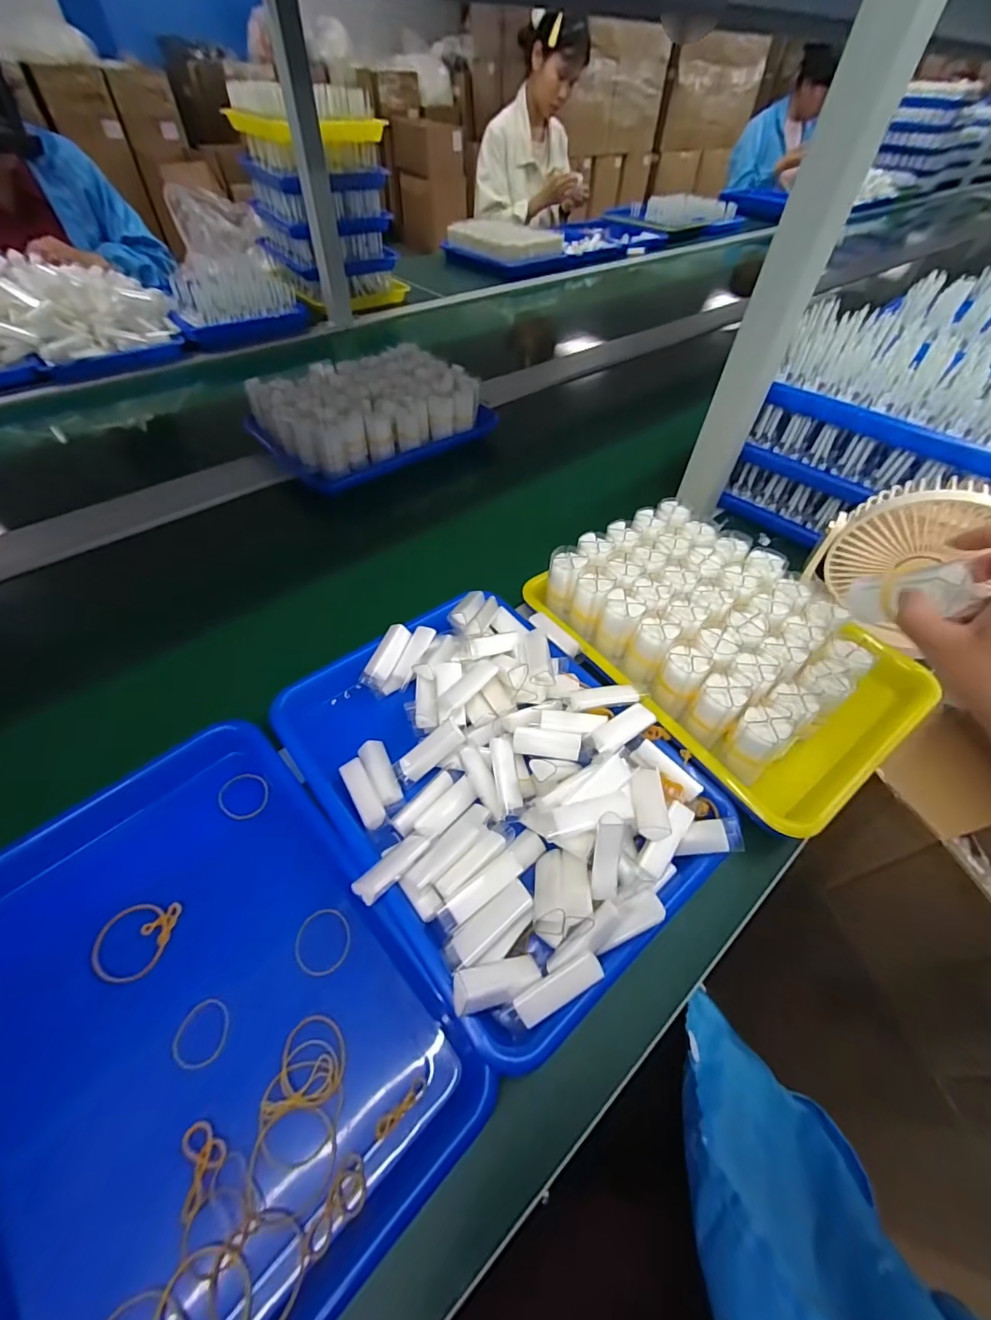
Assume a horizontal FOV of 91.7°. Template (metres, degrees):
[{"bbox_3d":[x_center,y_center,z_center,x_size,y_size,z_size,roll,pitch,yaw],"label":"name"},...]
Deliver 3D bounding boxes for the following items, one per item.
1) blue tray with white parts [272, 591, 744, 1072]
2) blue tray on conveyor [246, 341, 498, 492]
[{"bbox_3d":[-0.004,0.081,0.390,0.257,0.049,0.327,-29,58,-24],"label":"blue tray with white parts"},{"bbox_3d":[-0.183,-0.377,0.729,0.300,0.075,0.211,-34,60,-26],"label":"blue tray on conveyor"}]

